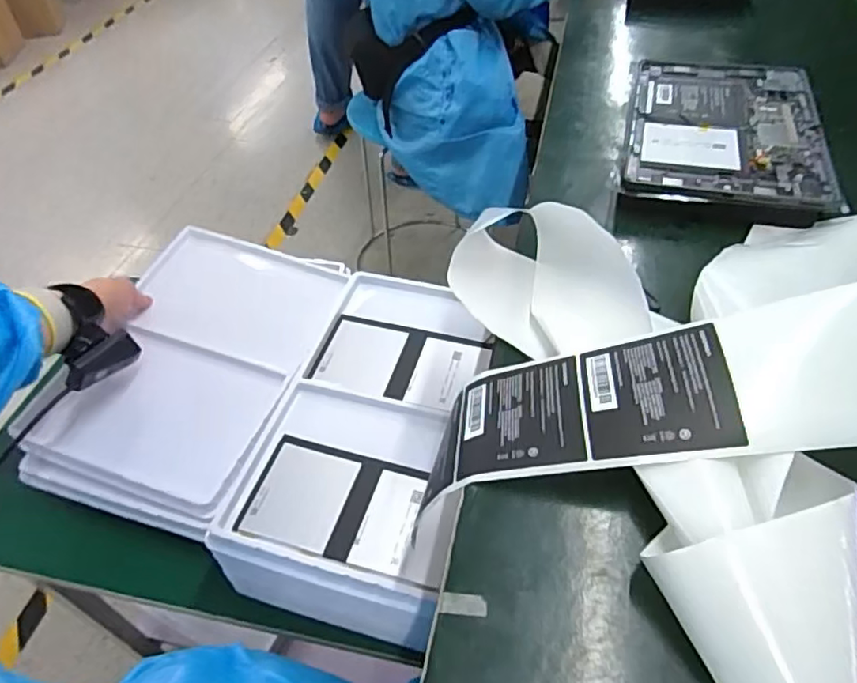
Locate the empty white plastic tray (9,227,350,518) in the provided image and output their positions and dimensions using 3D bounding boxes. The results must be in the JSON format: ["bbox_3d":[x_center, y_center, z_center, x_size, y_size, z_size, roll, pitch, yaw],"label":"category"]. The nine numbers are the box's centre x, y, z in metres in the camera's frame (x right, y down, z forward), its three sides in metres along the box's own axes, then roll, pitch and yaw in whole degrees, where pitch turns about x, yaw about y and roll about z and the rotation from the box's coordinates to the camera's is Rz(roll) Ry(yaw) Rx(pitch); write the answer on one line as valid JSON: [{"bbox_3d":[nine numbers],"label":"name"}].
[{"bbox_3d":[-0.252,0.008,0.659,0.232,0.035,0.323,12,48,13],"label":"empty white plastic tray"}]

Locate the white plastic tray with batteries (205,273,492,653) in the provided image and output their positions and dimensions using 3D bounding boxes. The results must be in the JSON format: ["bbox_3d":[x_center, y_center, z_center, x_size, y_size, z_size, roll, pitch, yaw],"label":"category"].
[{"bbox_3d":[-0.040,0.087,0.571,0.180,0.092,0.322,11,48,13],"label":"white plastic tray with batteries"}]

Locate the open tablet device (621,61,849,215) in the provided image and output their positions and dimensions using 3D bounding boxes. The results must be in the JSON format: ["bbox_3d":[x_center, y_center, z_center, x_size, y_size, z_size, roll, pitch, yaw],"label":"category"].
[{"bbox_3d":[0.285,-0.208,0.578,0.173,0.009,0.262,11,49,13],"label":"open tablet device"}]

